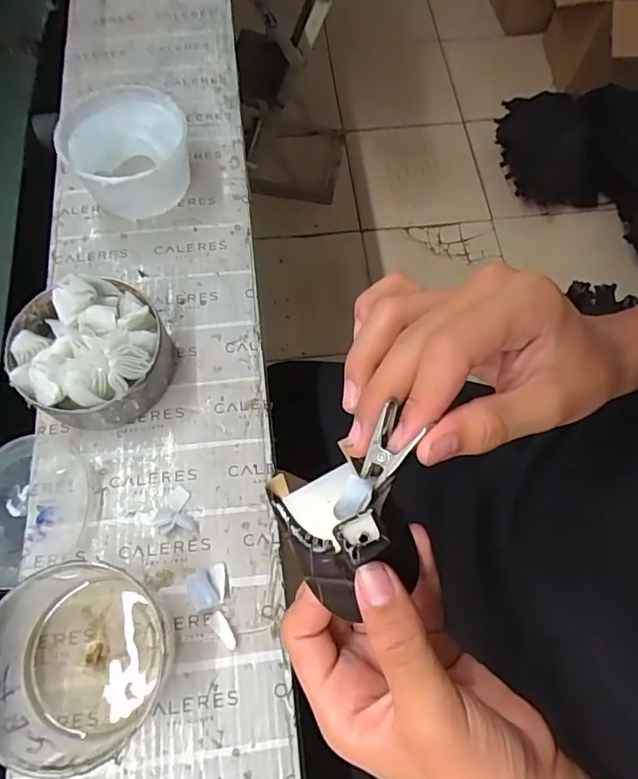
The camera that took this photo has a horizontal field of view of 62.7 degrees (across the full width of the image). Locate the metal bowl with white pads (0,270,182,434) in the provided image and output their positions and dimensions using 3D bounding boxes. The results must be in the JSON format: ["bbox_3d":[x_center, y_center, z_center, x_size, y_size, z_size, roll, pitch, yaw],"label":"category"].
[{"bbox_3d":[-0.184,-0.032,0.428,0.114,0.078,0.122,0,68,-1],"label":"metal bowl with white pads"}]

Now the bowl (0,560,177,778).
[{"bbox_3d":[-0.159,0.178,0.351,0.108,0.065,0.112,0,68,-1],"label":"bowl"}]

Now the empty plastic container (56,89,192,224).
[{"bbox_3d":[-0.188,-0.227,0.514,0.110,0.066,0.118,0,68,-1],"label":"empty plastic container"}]

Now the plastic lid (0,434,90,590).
[{"bbox_3d":[-0.239,0.092,0.419,0.109,0.009,0.109,0,68,-1],"label":"plastic lid"}]

